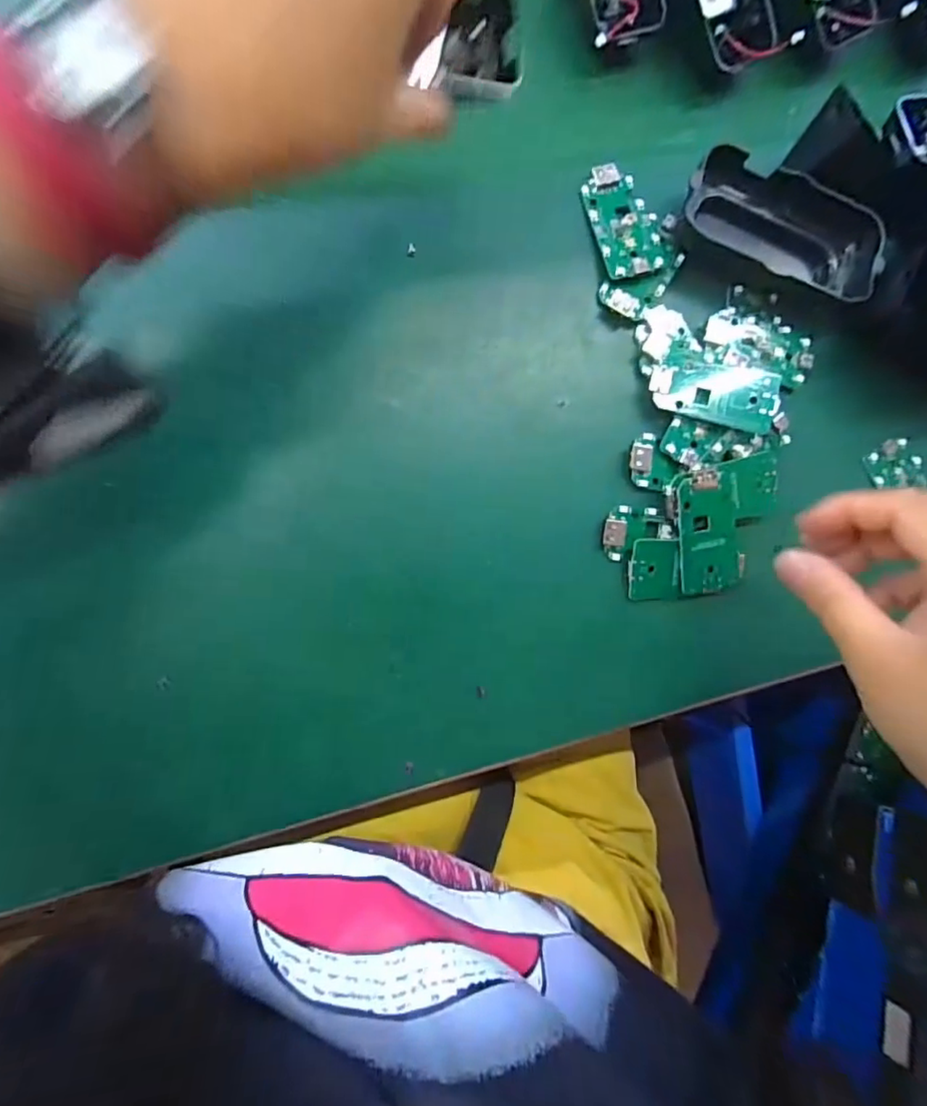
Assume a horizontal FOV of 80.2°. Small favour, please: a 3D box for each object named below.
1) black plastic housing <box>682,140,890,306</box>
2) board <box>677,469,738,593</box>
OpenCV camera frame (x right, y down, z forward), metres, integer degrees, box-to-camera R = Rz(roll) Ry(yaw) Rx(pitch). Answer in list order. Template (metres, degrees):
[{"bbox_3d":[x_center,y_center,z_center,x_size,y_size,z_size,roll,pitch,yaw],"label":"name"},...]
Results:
[{"bbox_3d":[0.175,-0.183,0.299,0.108,0.031,0.049,27,82,-5],"label":"black plastic housing"},{"bbox_3d":[0.127,-0.011,0.285,0.034,0.007,0.062,-8,103,-6],"label":"board"}]

